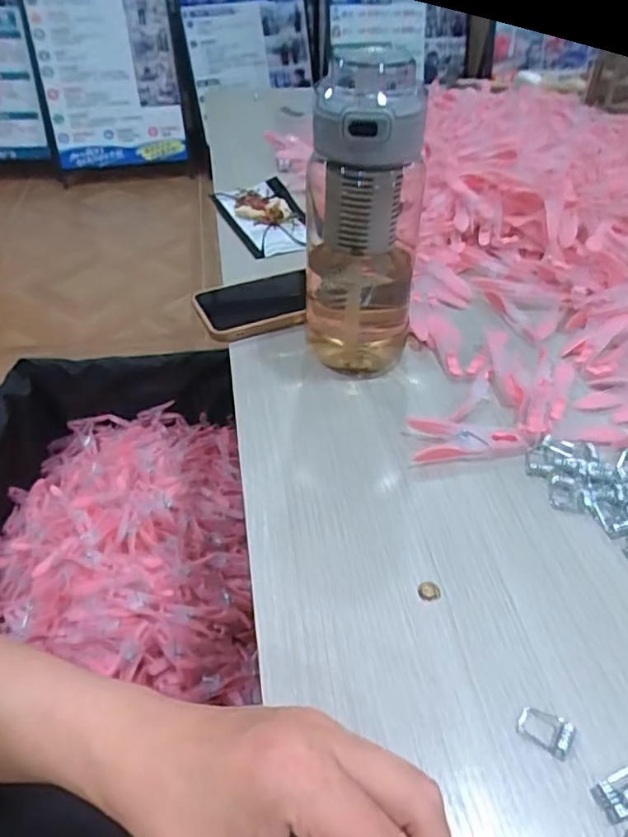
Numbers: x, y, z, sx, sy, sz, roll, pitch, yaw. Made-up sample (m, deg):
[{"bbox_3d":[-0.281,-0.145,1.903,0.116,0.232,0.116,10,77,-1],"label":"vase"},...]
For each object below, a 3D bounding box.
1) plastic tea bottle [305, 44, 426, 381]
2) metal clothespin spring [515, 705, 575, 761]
[{"bbox_3d":[0.032,-0.141,0.422,0.084,0.210,0.100,1,43,1],"label":"plastic tea bottle"},{"bbox_3d":[0.105,0.140,0.266,0.024,0.004,0.017,28,50,27],"label":"metal clothespin spring"}]

